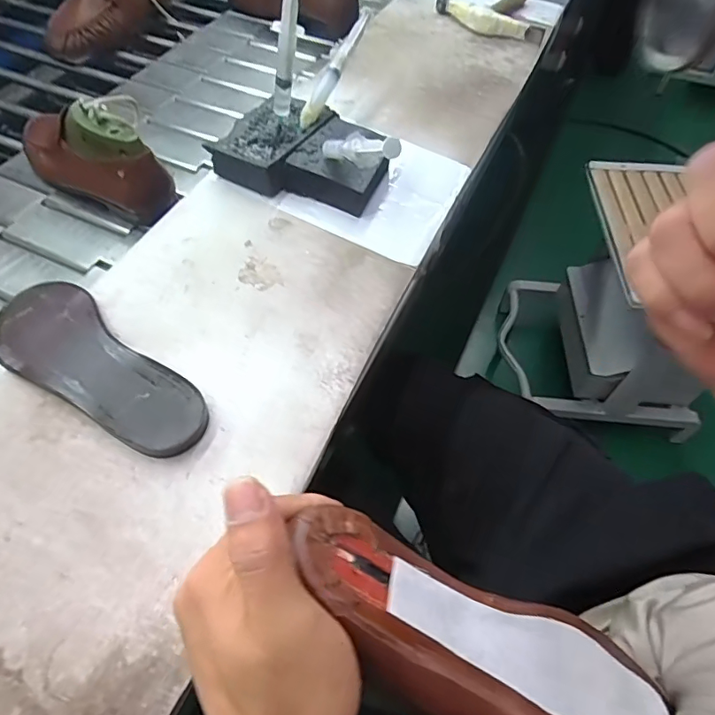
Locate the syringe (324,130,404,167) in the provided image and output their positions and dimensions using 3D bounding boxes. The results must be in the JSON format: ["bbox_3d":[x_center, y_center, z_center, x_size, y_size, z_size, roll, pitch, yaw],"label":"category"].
[{"bbox_3d":[-0.006,-0.178,0.431,0.018,0.026,0.149,-23,28,-16],"label":"syringe"}]

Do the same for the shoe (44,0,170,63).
[{"bbox_3d":[-0.401,-0.578,0.796,0.092,0.112,0.258,19,57,12],"label":"shoe"}]

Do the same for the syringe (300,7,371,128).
[{"bbox_3d":[-0.023,-0.309,0.532,0.016,0.019,0.150,24,80,15],"label":"syringe"}]

